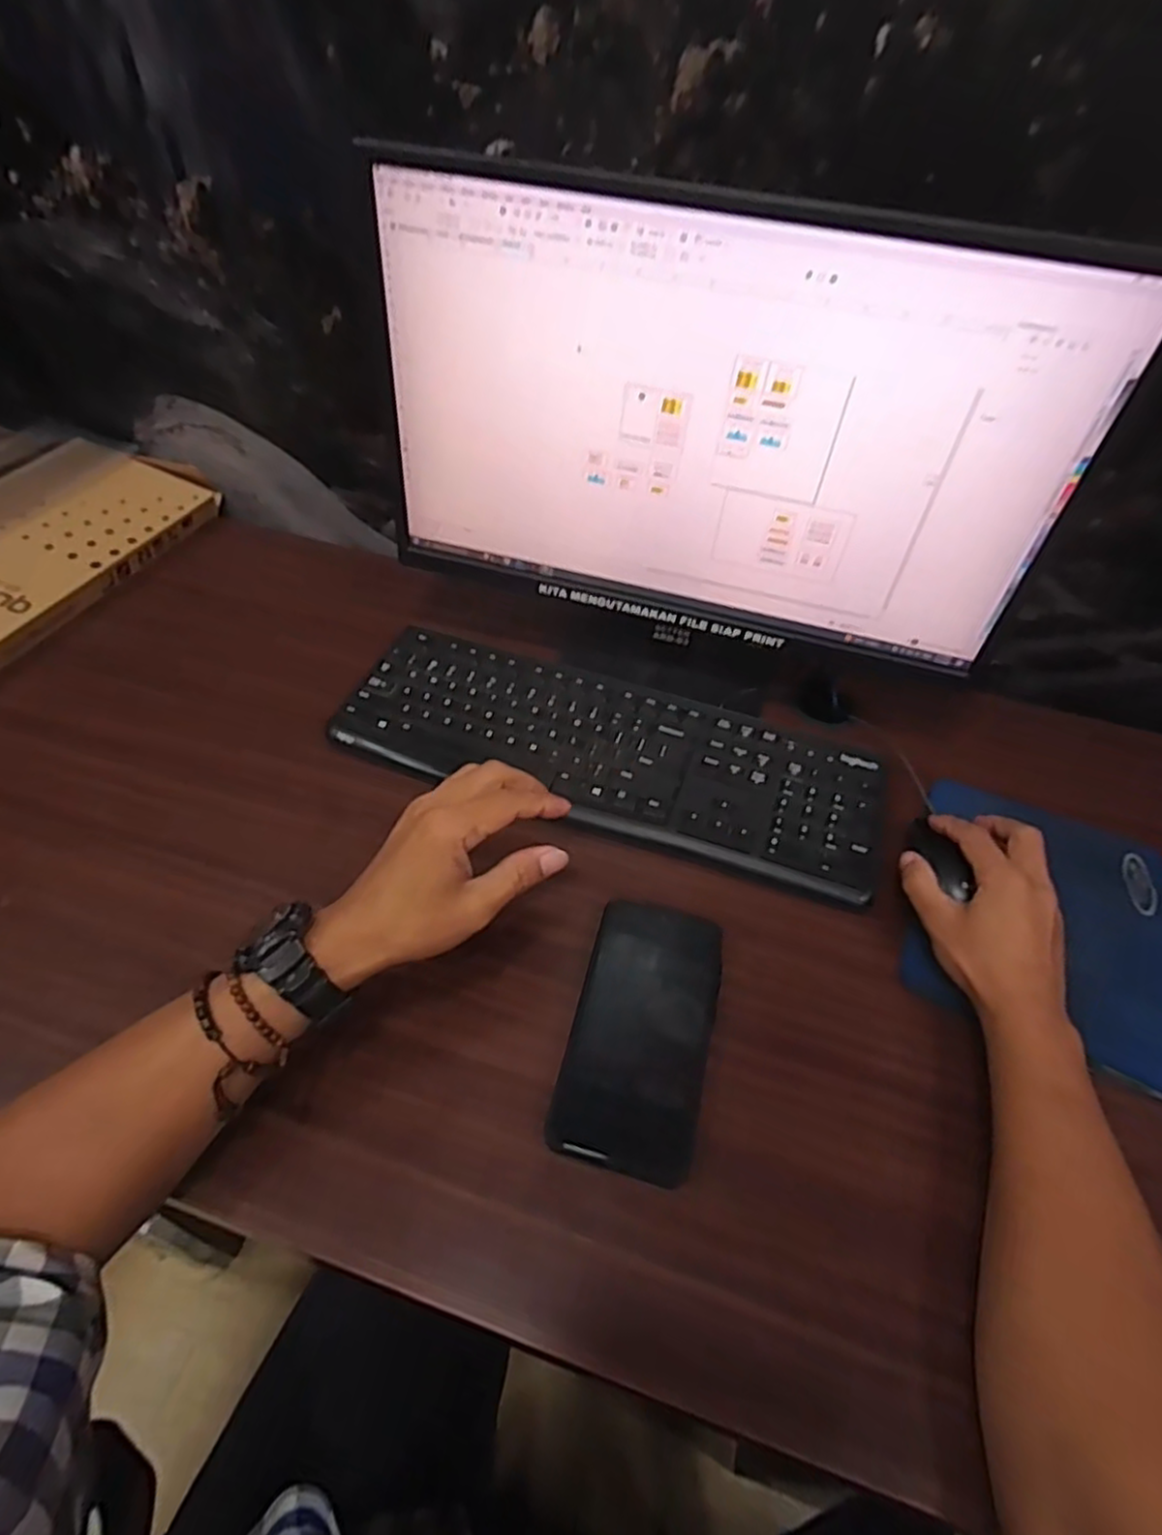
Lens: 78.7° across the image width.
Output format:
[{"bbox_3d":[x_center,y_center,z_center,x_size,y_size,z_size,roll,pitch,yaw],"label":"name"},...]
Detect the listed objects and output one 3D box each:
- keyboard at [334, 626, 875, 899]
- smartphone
[{"bbox_3d":[0.020,-0.013,0.576,0.424,0.026,0.147,15,48,10],"label":"keyboard"},{"bbox_3d":[0.038,0.156,0.430,0.080,0.014,0.159,13,47,8],"label":"smartphone"}]

